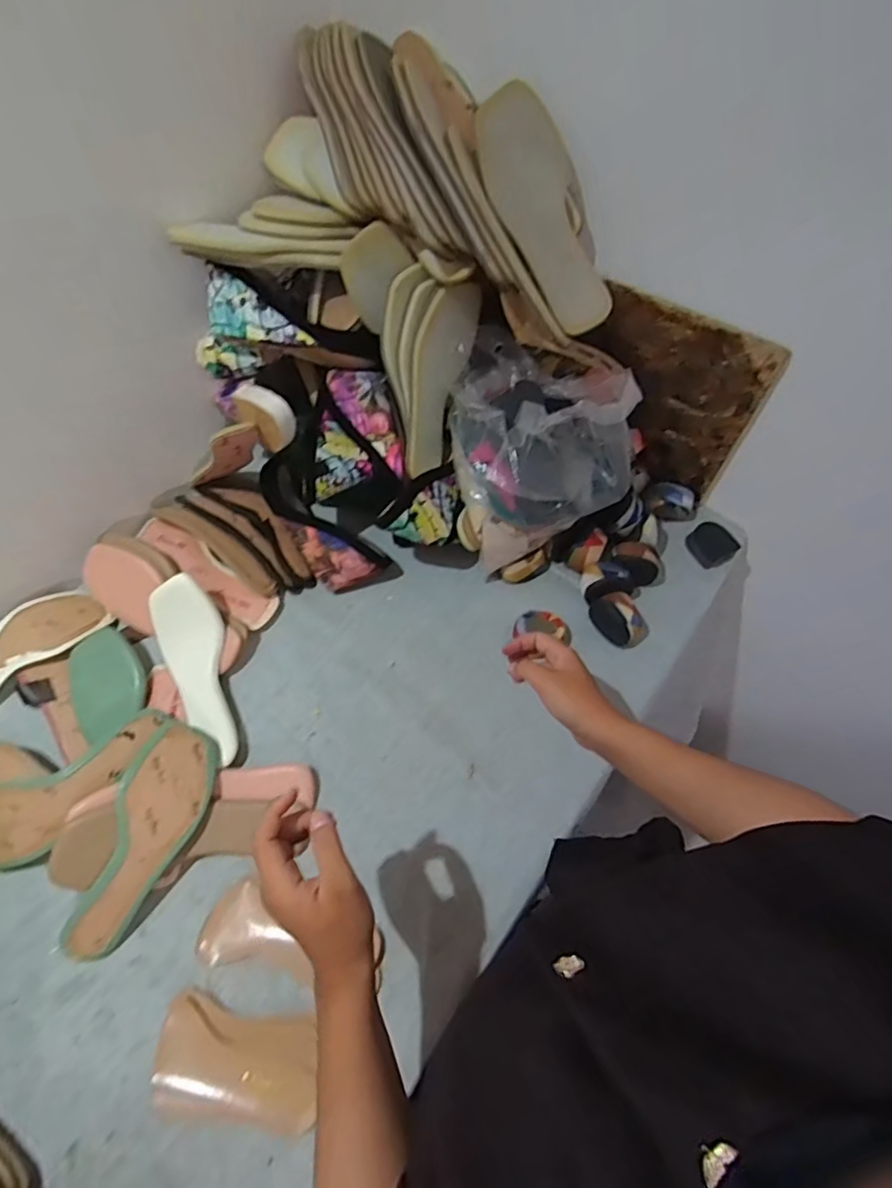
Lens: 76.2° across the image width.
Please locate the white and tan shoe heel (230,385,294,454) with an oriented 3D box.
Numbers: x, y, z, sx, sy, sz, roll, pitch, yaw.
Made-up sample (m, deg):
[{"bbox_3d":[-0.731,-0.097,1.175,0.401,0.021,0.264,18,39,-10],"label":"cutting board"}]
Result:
[{"bbox_3d":[-0.207,-0.203,0.670,0.078,0.076,0.025,31,65,18],"label":"white and tan shoe heel"}]

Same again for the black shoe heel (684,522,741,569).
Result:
[{"bbox_3d":[0.363,-0.065,0.785,0.052,0.039,0.061,-23,62,-11],"label":"black shoe heel"}]

